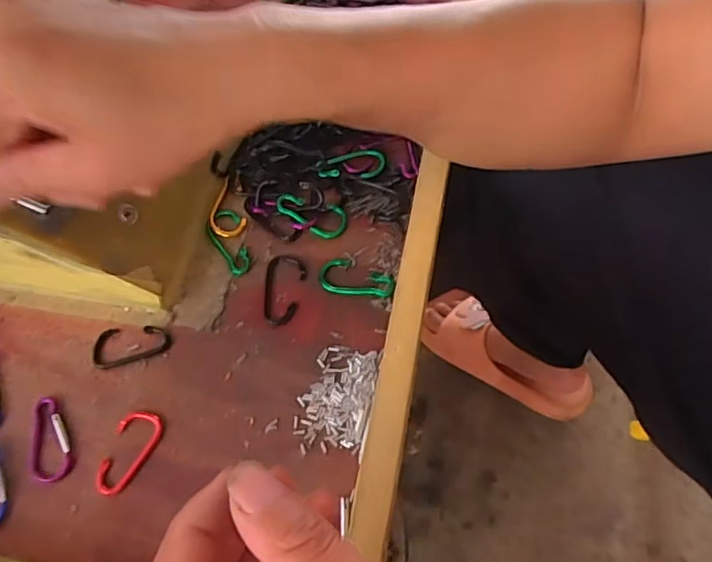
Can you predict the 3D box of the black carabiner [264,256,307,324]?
[{"bbox_3d":[-0.042,0.004,0.337,0.024,0.004,0.043,2,65,4],"label":"black carabiner"}]

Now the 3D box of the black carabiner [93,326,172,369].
[{"bbox_3d":[-0.127,0.036,0.328,0.043,0.004,0.022,-8,65,0],"label":"black carabiner"}]

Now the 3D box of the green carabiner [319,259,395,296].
[{"bbox_3d":[0.001,-0.002,0.338,0.043,0.004,0.022,6,65,6],"label":"green carabiner"}]

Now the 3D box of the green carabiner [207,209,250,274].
[{"bbox_3d":[-0.078,-0.025,0.354,0.021,0.004,0.046,-16,65,-4],"label":"green carabiner"}]

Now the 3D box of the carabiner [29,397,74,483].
[{"bbox_3d":[-0.164,0.083,0.307,0.022,0.005,0.045,-22,65,-7],"label":"carabiner"}]

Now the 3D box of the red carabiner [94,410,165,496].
[{"bbox_3d":[-0.119,0.088,0.302,0.021,0.004,0.044,26,69,15],"label":"red carabiner"}]

